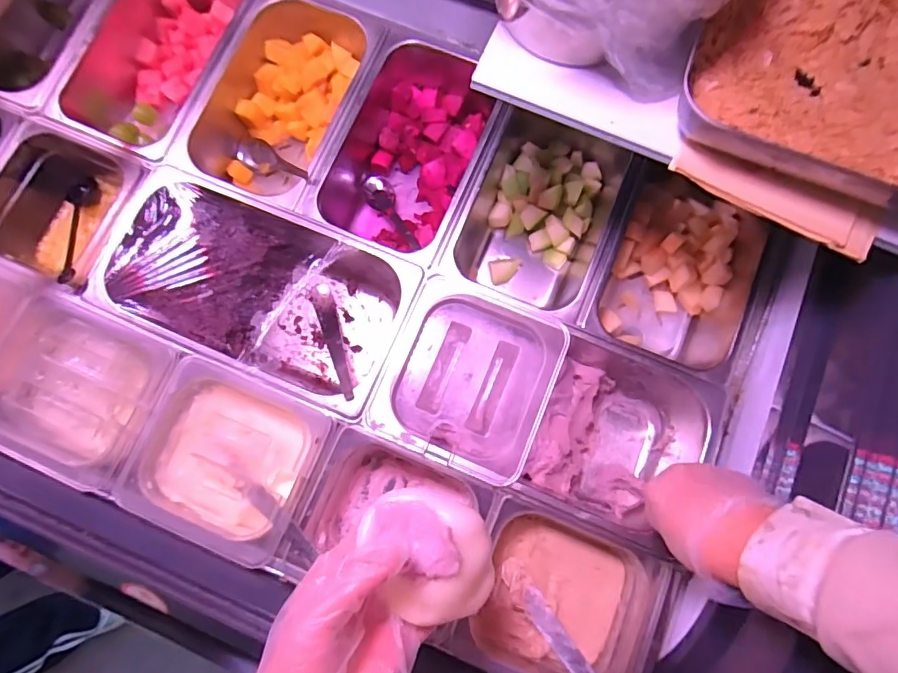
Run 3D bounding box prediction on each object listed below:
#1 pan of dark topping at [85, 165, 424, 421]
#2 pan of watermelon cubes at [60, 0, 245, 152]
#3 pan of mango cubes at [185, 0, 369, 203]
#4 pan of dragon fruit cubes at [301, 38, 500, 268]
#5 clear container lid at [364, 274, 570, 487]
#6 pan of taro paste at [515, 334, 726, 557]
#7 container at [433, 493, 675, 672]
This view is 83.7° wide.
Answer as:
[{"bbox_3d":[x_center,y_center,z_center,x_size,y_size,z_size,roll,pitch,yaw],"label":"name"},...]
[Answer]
[{"bbox_3d":[-0.204,-0.050,0.574,0.328,0.104,0.180,24,80,4],"label":"pan of dark topping"},{"bbox_3d":[-0.345,-0.345,0.621,0.148,0.082,0.255,25,80,4],"label":"pan of watermelon cubes"},{"bbox_3d":[-0.190,-0.277,0.607,0.153,0.090,0.252,23,80,4],"label":"pan of mango cubes"},{"bbox_3d":[-0.043,-0.212,0.597,0.158,0.097,0.256,23,80,4],"label":"pan of dragon fruit cubes"},{"bbox_3d":[0.020,0.040,0.508,0.164,0.026,0.175,21,80,4],"label":"clear container lid"},{"bbox_3d":[0.175,0.110,0.534,0.156,0.107,0.168,24,80,4],"label":"pan of taro paste"},{"bbox_3d":[0.106,0.258,0.493,0.177,0.078,0.153,22,80,4],"label":"container"}]

